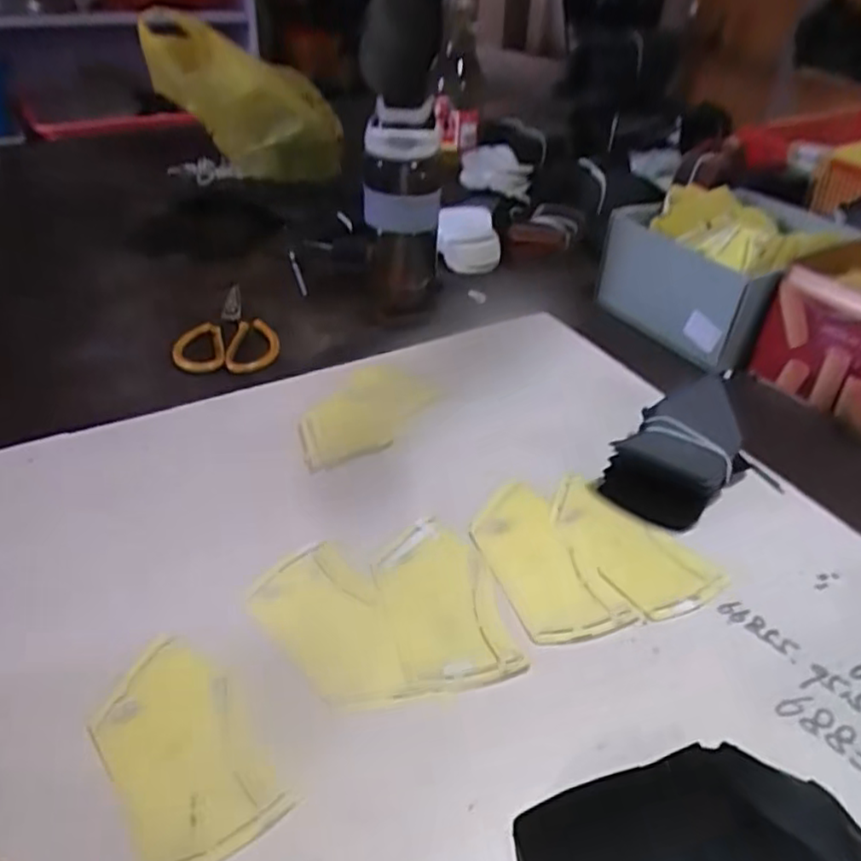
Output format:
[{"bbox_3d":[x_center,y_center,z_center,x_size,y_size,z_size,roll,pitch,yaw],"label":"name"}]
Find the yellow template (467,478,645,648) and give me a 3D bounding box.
[{"bbox_3d":[0.076,0.091,0.478,0.070,0.009,0.136,-14,41,-21],"label":"yellow template"}]

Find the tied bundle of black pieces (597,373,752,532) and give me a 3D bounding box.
[{"bbox_3d":[0.201,0.018,0.546,0.087,0.062,0.118,26,43,27],"label":"tied bundle of black pieces"}]

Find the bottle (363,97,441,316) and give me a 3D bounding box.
[{"bbox_3d":[-0.030,-0.227,0.730,0.078,0.224,0.088,2,37,-2],"label":"bottle"}]

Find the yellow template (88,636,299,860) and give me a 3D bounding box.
[{"bbox_3d":[-0.135,0.170,0.366,0.070,0.007,0.126,-24,45,-31],"label":"yellow template"}]

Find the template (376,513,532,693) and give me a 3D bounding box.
[{"bbox_3d":[0.006,0.112,0.454,0.074,0.006,0.131,-9,41,-11],"label":"template"}]

